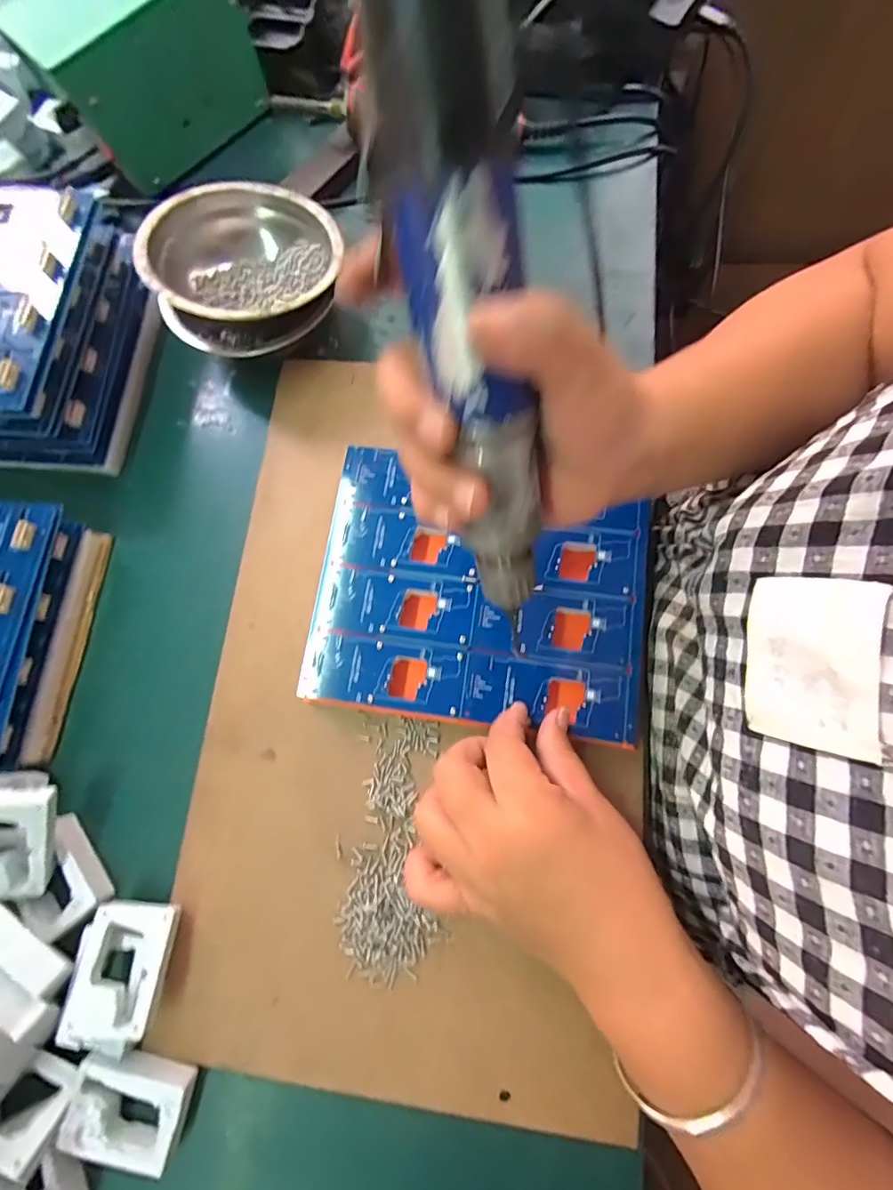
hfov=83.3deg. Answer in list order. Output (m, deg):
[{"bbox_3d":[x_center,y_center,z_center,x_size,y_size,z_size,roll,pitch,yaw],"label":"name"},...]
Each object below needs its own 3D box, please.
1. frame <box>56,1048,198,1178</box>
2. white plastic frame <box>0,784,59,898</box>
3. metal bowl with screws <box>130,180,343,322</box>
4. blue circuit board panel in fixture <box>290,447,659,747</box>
[{"bbox_3d":[-0.164,0.265,0.260,0.058,0.016,0.040,15,78,10],"label":"frame"},{"bbox_3d":[-0.238,0.134,0.272,0.041,0.019,0.058,7,93,-28],"label":"white plastic frame"},{"bbox_3d":[-0.138,-0.229,0.346,0.111,0.054,0.122,-2,75,6],"label":"metal bowl with screws"},{"bbox_3d":[0.018,-0.003,0.302,0.191,0.020,0.152,9,79,3],"label":"blue circuit board panel in fixture"}]

